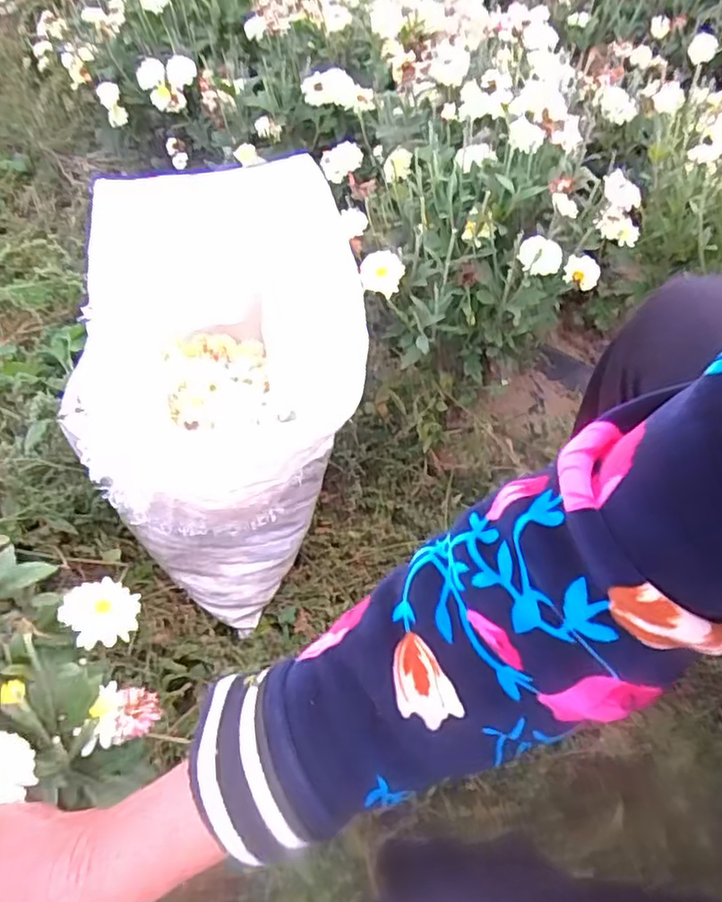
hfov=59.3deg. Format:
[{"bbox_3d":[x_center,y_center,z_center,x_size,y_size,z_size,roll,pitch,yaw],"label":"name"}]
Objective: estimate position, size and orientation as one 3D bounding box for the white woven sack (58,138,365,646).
[{"bbox_3d":[-0.141,-0.066,0.674,0.304,0.350,0.333,-30,54,-22],"label":"white woven sack"}]

